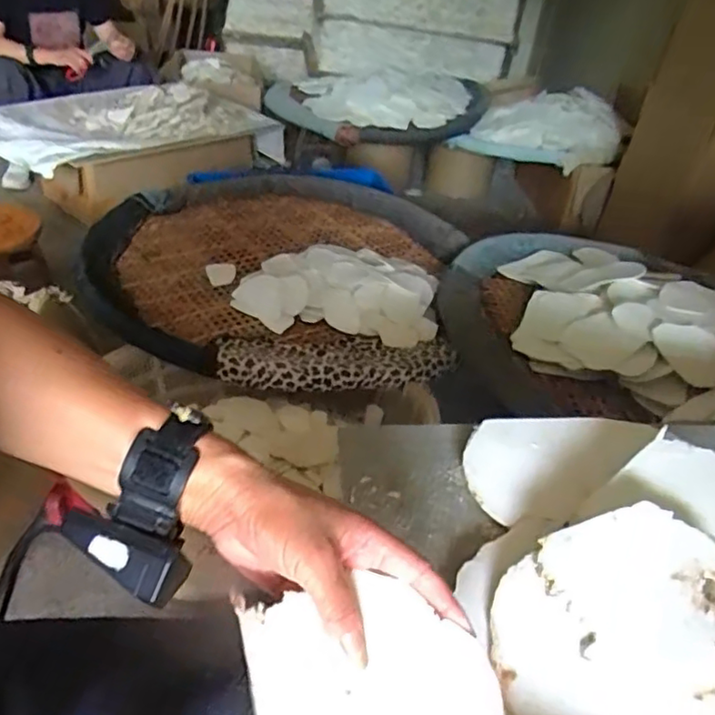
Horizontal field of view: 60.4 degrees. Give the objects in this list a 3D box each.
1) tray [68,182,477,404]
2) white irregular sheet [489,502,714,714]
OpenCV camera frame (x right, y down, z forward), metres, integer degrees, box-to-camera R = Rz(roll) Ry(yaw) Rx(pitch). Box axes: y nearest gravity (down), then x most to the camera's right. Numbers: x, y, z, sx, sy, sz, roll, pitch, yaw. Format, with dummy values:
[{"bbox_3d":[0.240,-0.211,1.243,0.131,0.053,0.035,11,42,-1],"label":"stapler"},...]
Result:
[{"bbox_3d":[-0.158,-0.219,1.384,0.856,0.081,0.937,-2,37,-13],"label":"tray"},{"bbox_3d":[0.168,0.175,0.404,0.152,0.014,0.145,-10,48,9],"label":"white irregular sheet"}]

